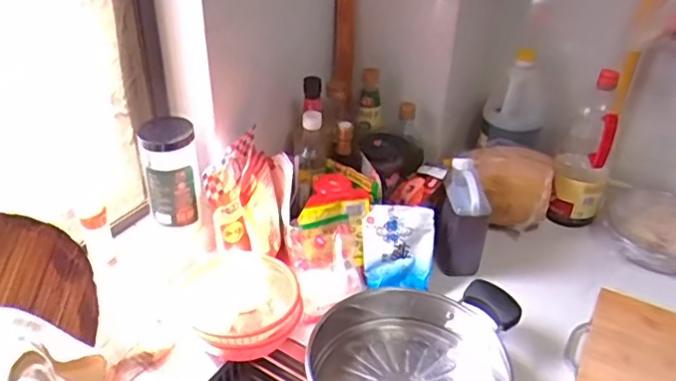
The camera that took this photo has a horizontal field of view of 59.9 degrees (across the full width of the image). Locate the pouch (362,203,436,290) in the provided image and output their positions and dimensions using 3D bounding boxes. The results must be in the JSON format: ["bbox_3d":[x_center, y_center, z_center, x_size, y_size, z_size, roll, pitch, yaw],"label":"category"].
[{"bbox_3d":[0.098,0.090,0.958,0.114,0.133,0.019,4,6,4],"label":"pouch"}]

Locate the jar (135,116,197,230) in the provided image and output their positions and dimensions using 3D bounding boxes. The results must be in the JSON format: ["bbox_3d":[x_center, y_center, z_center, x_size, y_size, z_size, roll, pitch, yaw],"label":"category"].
[{"bbox_3d":[-0.260,-0.033,0.920,0.075,0.164,0.071,-7,36,-13],"label":"jar"}]

